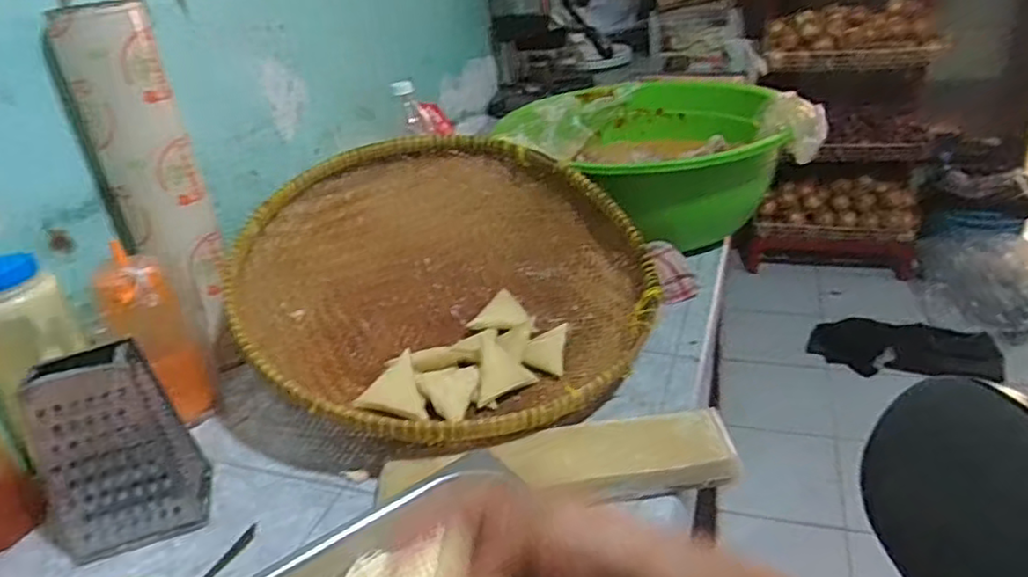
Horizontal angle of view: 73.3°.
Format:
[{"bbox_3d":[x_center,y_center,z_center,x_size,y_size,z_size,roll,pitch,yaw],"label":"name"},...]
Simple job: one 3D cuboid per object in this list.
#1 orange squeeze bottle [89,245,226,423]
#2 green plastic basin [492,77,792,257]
[{"bbox_3d":[-0.360,0.055,0.700,0.075,0.178,0.058,-18,30,-22],"label":"orange squeeze bottle"},{"bbox_3d":[0.179,-0.189,1.033,0.391,0.166,0.394,-5,27,3],"label":"green plastic basin"}]

